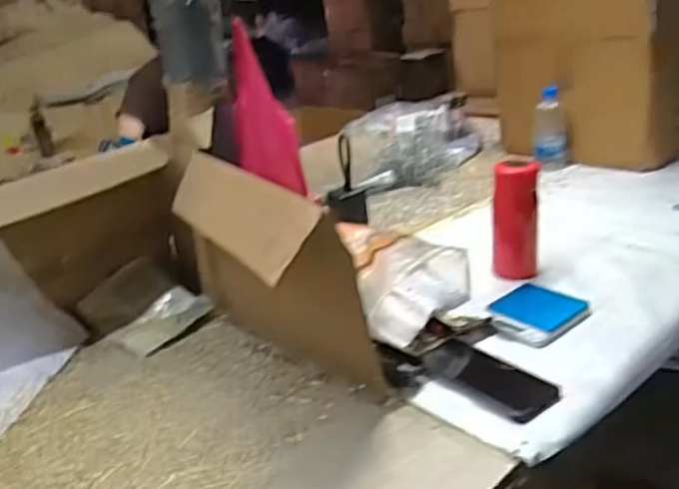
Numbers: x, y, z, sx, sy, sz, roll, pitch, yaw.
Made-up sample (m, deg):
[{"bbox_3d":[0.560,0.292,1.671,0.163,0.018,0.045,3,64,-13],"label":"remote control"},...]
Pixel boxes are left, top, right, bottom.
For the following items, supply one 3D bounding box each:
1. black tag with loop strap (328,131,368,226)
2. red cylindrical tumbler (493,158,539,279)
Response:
[{"bbox_3d":[0.011,-0.105,1.057,0.061,0.144,0.036,-6,22,1],"label":"black tag with loop strap"},{"bbox_3d":[0.267,-0.042,0.971,0.068,0.176,0.070,-1,23,15],"label":"red cylindrical tumbler"}]

